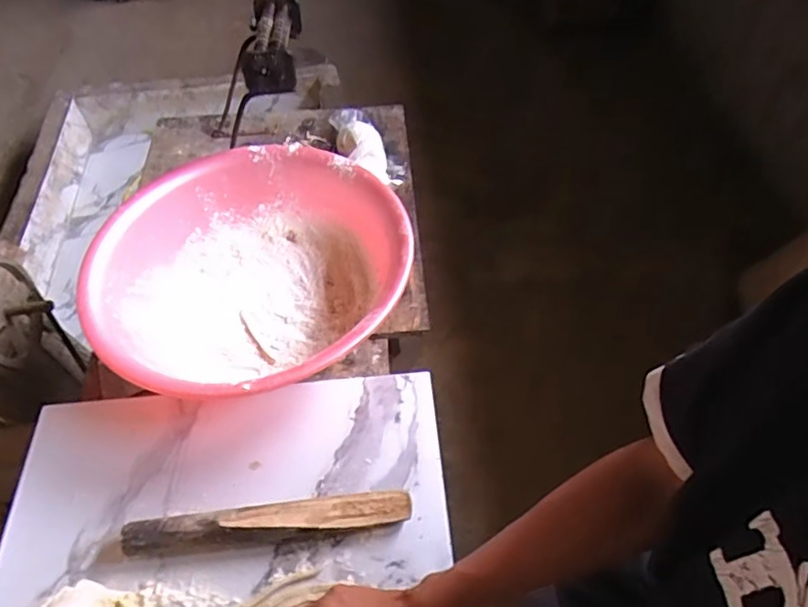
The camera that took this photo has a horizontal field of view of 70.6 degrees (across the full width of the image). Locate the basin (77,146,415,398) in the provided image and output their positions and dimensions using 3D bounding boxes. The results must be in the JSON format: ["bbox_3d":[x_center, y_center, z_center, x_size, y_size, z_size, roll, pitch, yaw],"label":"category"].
[{"bbox_3d":[-0.197,-0.037,0.779,0.393,0.126,0.393,0,54,0],"label":"basin"}]

